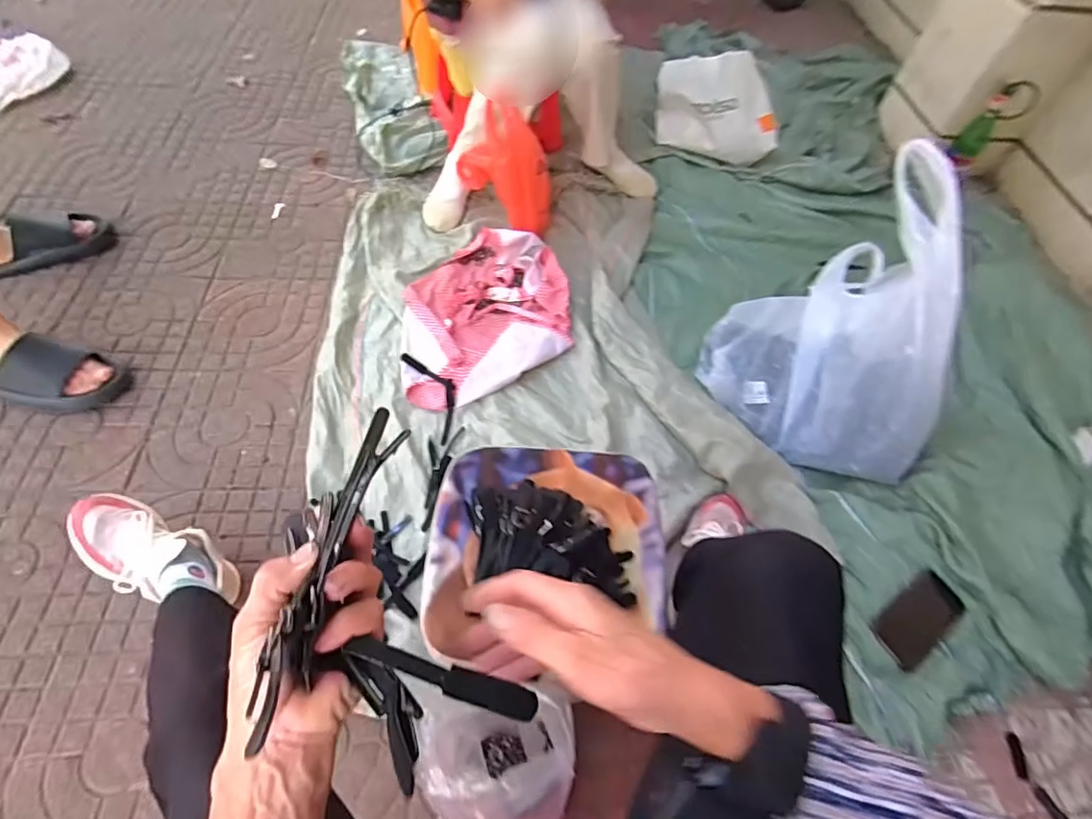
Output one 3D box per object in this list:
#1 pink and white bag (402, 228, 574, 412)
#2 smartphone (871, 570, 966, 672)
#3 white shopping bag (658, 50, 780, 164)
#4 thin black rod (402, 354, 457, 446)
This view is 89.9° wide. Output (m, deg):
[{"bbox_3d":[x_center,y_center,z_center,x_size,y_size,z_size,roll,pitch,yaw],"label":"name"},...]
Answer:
[{"bbox_3d":[-0.125,-0.220,1.137,0.342,0.064,0.462,-5,57,-7],"label":"pink and white bag"},{"bbox_3d":[0.588,0.330,0.865,0.161,0.012,0.086,-36,78,-12],"label":"smartphone"},{"bbox_3d":[0.446,-0.764,1.408,0.330,0.259,0.100,11,56,1],"label":"white shopping bag"},{"bbox_3d":[-0.203,-0.035,1.024,0.065,0.011,0.212,-21,60,-18],"label":"thin black rod"}]

